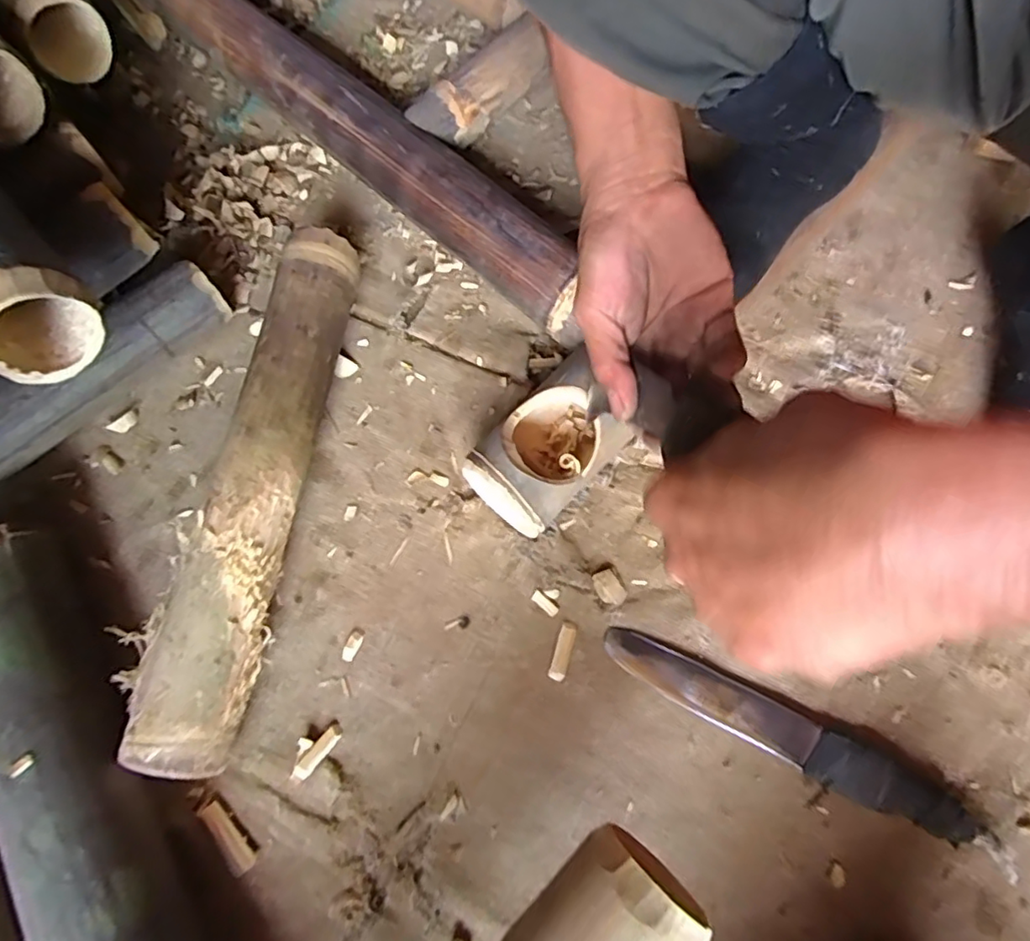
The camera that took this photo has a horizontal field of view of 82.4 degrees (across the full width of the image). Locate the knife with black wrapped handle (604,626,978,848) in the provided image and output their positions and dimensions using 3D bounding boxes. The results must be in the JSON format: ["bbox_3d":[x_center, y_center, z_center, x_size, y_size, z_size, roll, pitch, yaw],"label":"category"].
[{"bbox_3d":[0.182,0.179,0.409,0.251,0.022,0.037,26,75,9],"label":"knife with black wrapped handle"}]

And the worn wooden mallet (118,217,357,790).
[{"bbox_3d":[-0.198,0.004,0.459,0.072,0.067,0.413,8,73,4],"label":"worn wooden mallet"}]

